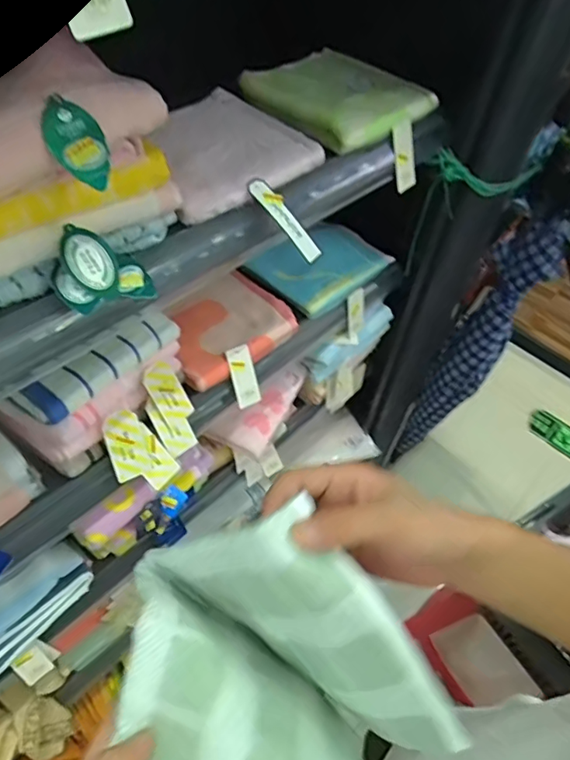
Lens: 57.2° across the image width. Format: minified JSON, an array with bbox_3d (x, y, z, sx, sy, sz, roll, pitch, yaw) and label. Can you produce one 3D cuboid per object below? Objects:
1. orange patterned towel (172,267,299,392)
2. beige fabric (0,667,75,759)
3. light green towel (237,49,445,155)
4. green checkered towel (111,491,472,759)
[{"bbox_3d":[-0.080,-0.077,0.720,0.124,0.038,0.190,36,56,22],"label":"orange patterned towel"},{"bbox_3d":[-0.458,0.591,0.869,0.206,0.110,0.103,-23,57,-23],"label":"beige fabric"},{"bbox_3d":[0.068,-0.349,0.641,0.170,0.033,0.178,40,57,24],"label":"light green towel"},{"bbox_3d":[-0.015,0.174,0.306,0.206,0.131,0.140,39,57,24],"label":"green checkered towel"}]

